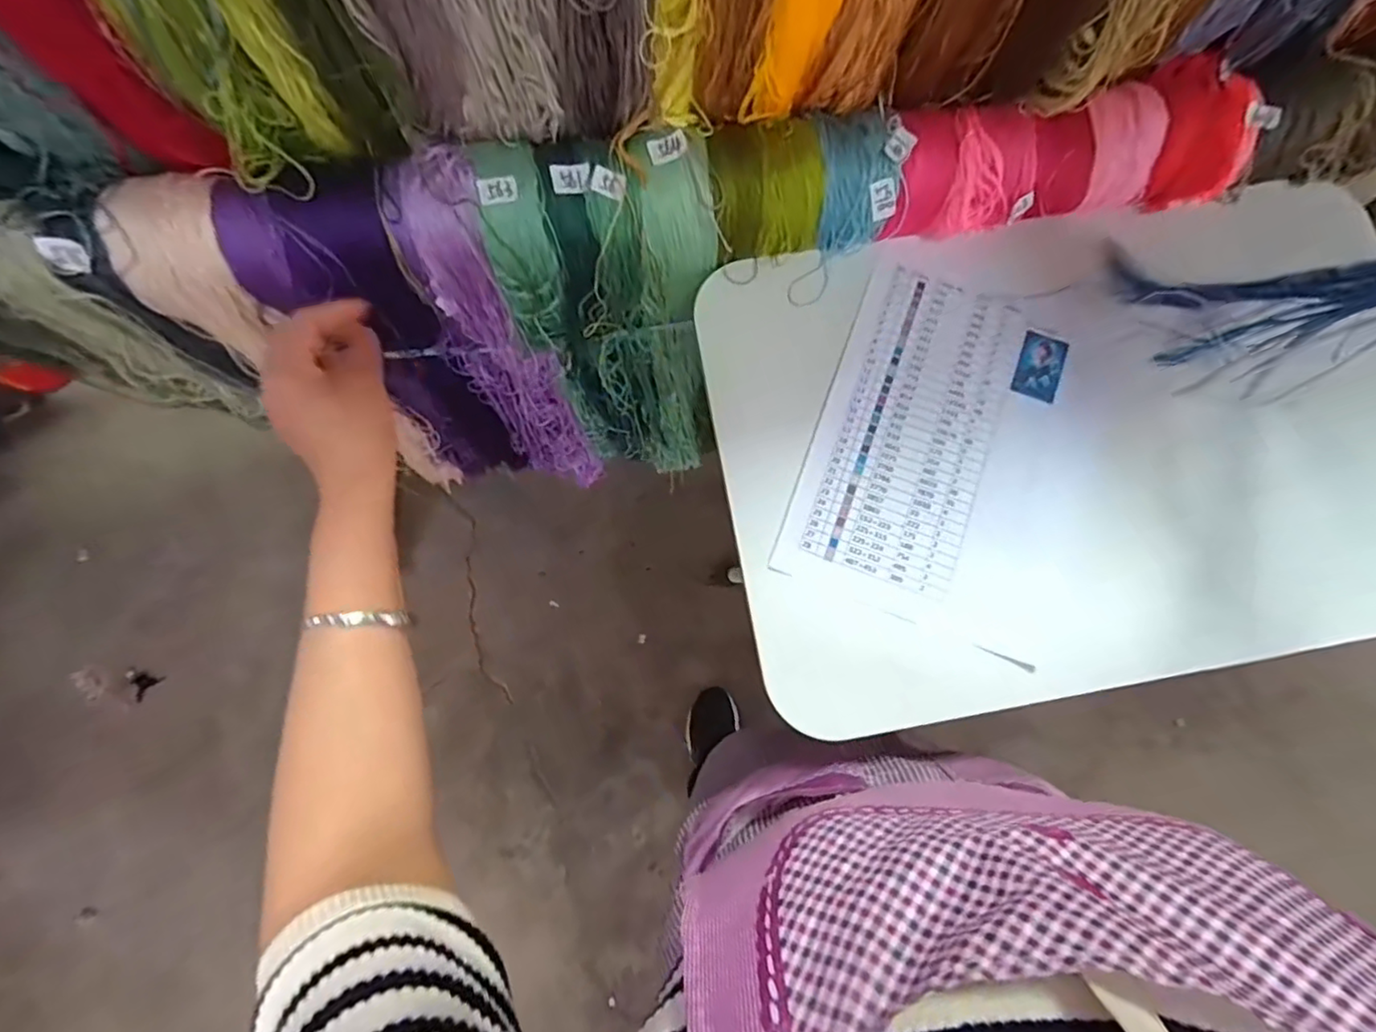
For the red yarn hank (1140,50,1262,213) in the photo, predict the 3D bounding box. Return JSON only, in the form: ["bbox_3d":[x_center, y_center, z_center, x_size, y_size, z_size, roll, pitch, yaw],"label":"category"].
[{"bbox_3d":[0.405,-0.312,0.504,0.081,0.069,0.098,-19,79,-6],"label":"red yarn hank"}]

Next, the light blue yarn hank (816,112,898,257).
[{"bbox_3d":[0.130,-0.265,0.492,0.059,0.060,0.079,-10,79,-4],"label":"light blue yarn hank"}]

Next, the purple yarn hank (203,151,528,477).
[{"bbox_3d":[-0.270,-0.154,0.645,0.128,0.464,0.092,10,76,0],"label":"purple yarn hank"}]

